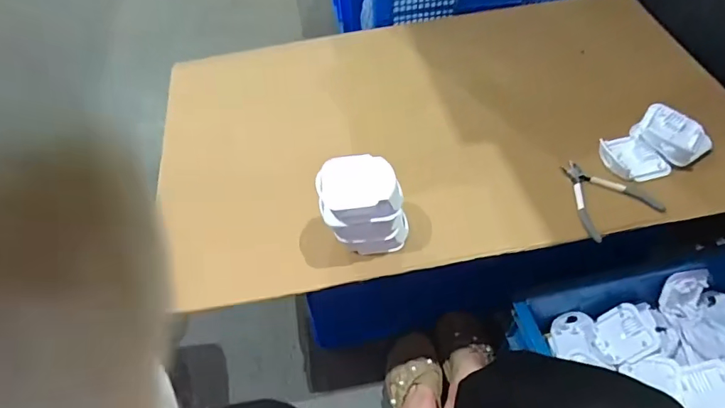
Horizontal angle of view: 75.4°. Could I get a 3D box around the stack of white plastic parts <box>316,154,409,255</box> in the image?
[{"bbox_3d":[0.004,0.006,0.638,0.116,0.117,0.085,-7,51,-3],"label":"stack of white plastic parts"}]

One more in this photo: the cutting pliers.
[{"bbox_3d":[0.355,-0.017,0.705,0.130,0.015,0.136,-21,53,-14],"label":"cutting pliers"}]

